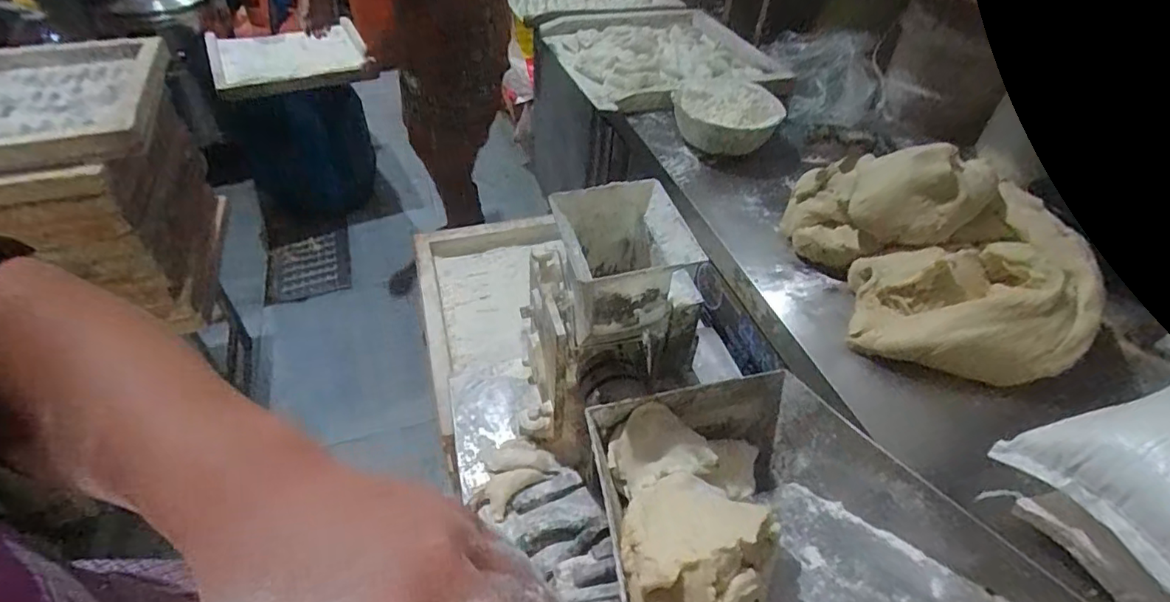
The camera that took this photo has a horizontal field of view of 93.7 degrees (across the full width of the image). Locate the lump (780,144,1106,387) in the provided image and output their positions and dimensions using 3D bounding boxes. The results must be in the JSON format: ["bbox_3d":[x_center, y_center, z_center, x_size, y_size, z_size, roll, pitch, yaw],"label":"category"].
[{"bbox_3d":[0.452,-0.074,0.718,0.260,0.172,0.359,-2,46,-7],"label":"lump"}]

